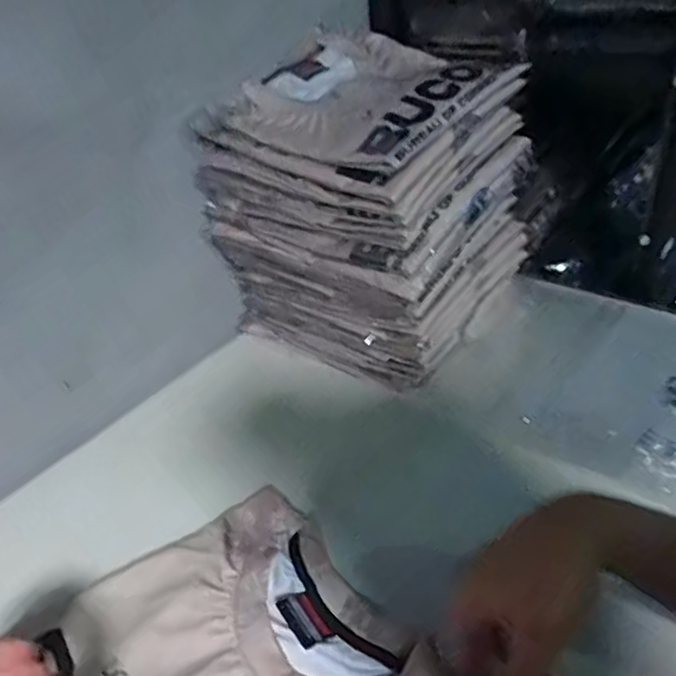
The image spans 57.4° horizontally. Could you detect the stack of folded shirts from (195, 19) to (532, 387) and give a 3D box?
[{"bbox_3d":[0.034,-0.146,0.697,0.271,0.286,0.244,21,42,30],"label":"stack of folded shirts"}]

